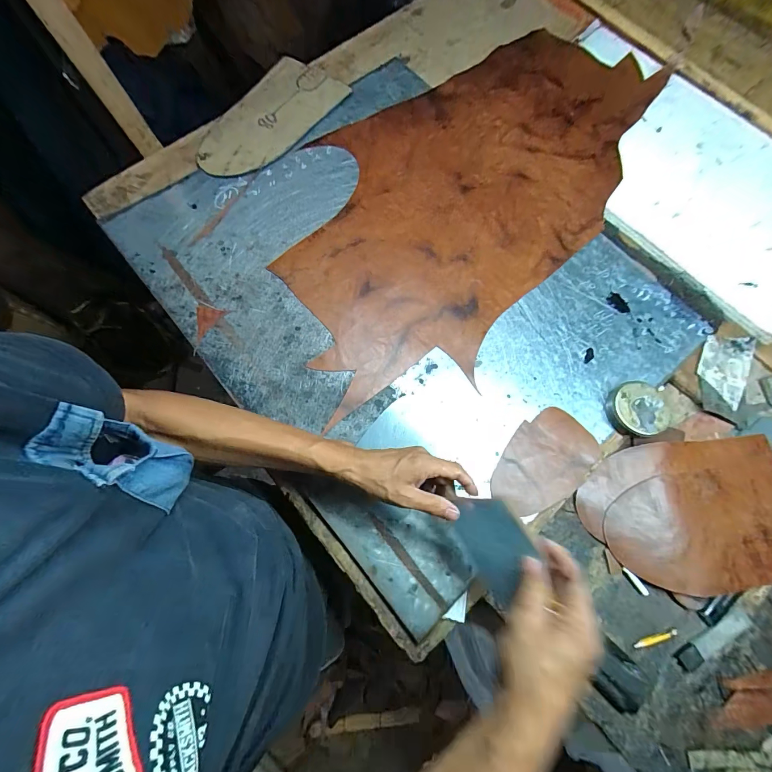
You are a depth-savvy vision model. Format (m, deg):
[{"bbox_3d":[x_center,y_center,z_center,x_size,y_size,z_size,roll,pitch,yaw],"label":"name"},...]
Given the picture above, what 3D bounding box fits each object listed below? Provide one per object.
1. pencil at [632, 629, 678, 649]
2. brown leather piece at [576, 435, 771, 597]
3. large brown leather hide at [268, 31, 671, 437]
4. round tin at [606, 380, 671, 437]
[{"bbox_3d":[0.344,0.323,0.449,0.059,0.004,0.010,-14,78,-4],"label":"pencil"},{"bbox_3d":[0.431,0.173,0.477,0.310,0.015,0.189,-4,78,-1],"label":"brown leather piece"},{"bbox_3d":[0.117,-0.332,0.600,0.427,0.026,0.794,38,79,9],"label":"large brown leather hide"},{"bbox_3d":[0.356,0.034,0.499,0.070,0.032,0.074,0,78,-1],"label":"round tin"}]

